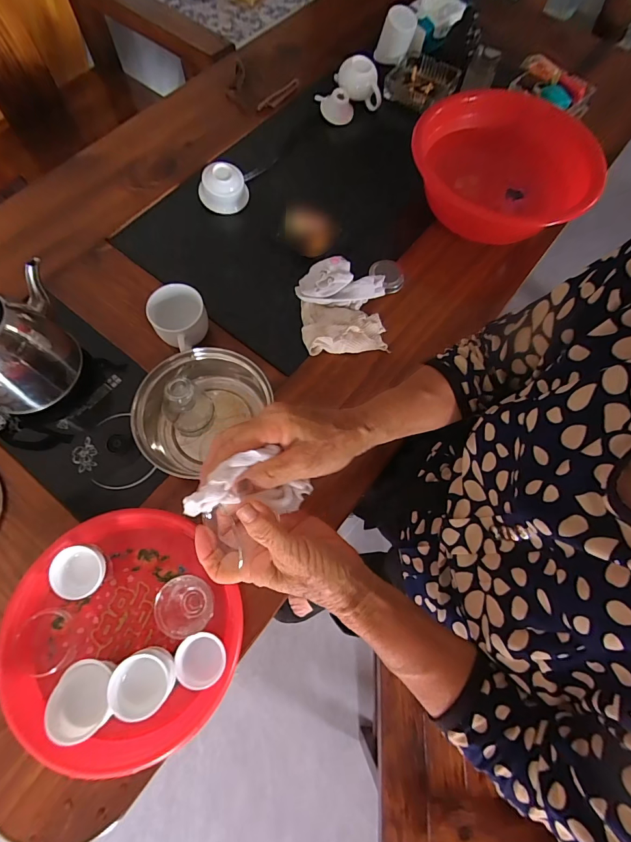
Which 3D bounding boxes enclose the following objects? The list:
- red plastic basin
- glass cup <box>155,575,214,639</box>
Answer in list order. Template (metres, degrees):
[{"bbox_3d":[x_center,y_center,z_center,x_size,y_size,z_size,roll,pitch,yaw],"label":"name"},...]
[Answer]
[{"bbox_3d":[0.328,-0.436,0.676,0.285,0.093,0.274,1,70,-3],"label":"red plastic basin"},{"bbox_3d":[-0.149,0.212,0.447,0.061,0.047,0.060,1,72,-2],"label":"glass cup"}]

